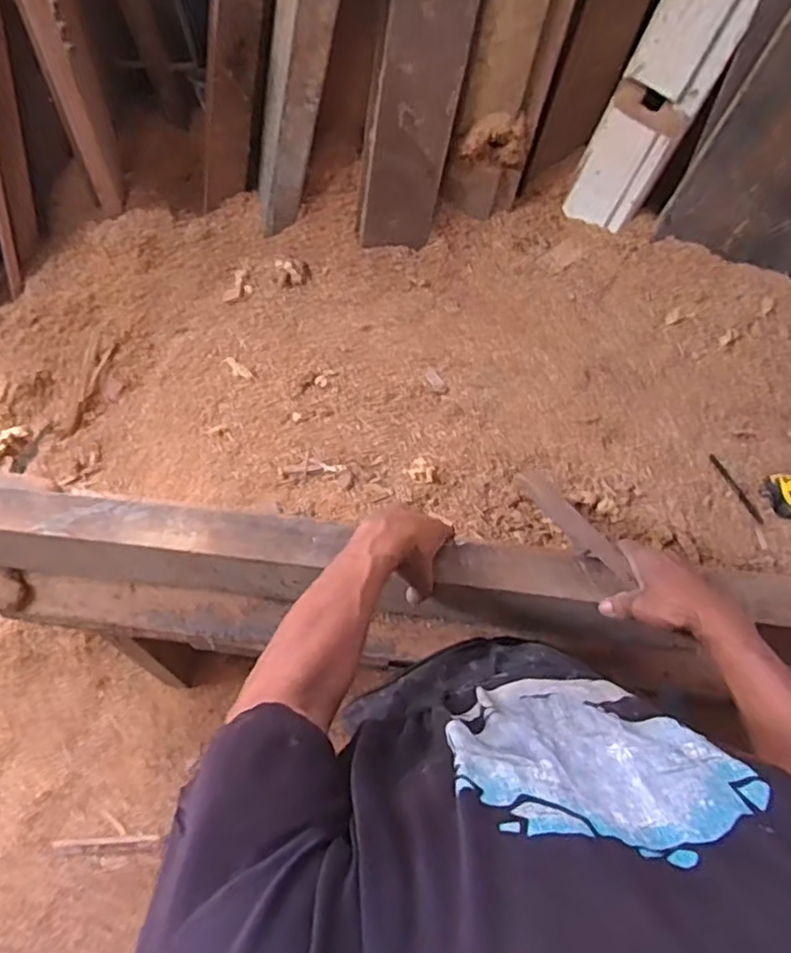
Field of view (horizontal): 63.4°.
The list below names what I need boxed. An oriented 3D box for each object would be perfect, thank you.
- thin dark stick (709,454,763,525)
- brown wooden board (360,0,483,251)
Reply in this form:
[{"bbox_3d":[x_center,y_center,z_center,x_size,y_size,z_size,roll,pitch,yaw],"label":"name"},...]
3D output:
[{"bbox_3d":[0.581,0.021,1.090,0.014,0.005,0.137,-26,74,-10],"label":"thin dark stick"},{"bbox_3d":[0.043,-0.650,1.007,0.135,0.629,0.050,22,51,6],"label":"brown wooden board"}]

